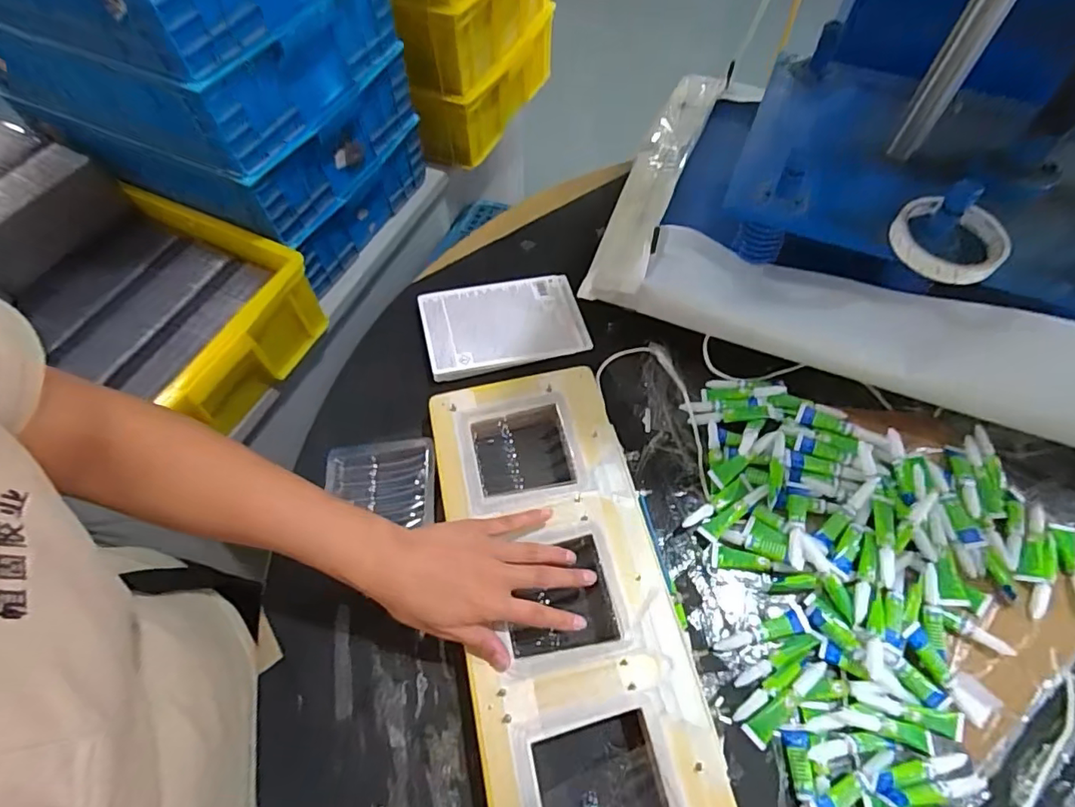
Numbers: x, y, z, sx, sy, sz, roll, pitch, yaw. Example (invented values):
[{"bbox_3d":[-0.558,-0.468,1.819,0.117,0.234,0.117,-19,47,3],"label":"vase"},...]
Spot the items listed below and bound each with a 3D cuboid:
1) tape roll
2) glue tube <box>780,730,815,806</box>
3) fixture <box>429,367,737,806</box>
[{"bbox_3d":[0.363,-0.146,0.490,0.089,0.024,0.087,0,61,0],"label":"tape roll"},{"bbox_3d":[0.197,0.287,0.407,0.015,0.012,0.078,1,60,2],"label":"glue tube"},{"bbox_3d":[0.021,0.160,0.461,0.170,0.030,0.423,-12,60,-6],"label":"fixture"}]

